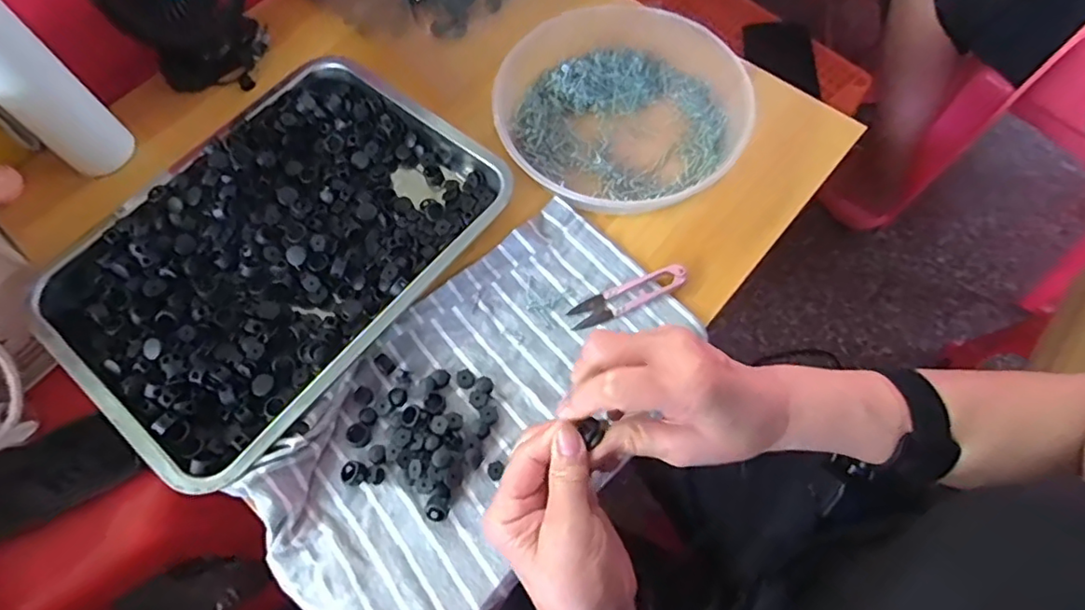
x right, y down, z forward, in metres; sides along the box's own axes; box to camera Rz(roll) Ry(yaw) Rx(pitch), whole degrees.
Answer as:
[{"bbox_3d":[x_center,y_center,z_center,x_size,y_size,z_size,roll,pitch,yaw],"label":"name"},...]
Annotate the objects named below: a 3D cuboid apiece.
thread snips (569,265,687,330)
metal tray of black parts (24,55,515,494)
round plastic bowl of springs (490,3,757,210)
[{"bbox_3d":[0.071,-0.008,0.490,0.101,0.014,0.023,-23,68,-8],"label":"thread snips"},{"bbox_3d":[-0.221,-0.053,0.493,0.248,0.035,0.340,37,72,16],"label":"metal tray of black parts"},{"bbox_3d":[0.068,-0.180,0.551,0.211,0.043,0.214,-1,66,1],"label":"round plastic bowl of springs"}]

